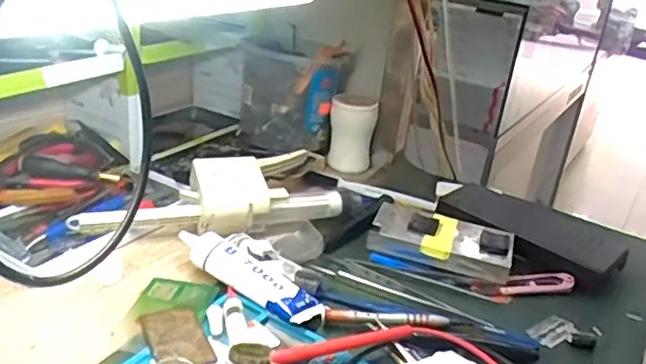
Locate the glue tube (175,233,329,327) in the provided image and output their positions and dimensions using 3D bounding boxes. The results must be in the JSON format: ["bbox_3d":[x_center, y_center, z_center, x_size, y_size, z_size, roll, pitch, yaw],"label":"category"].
[{"bbox_3d":[-0.058,0.069,0.474,0.140,0.023,0.041,23,29,31],"label":"glue tube"}]

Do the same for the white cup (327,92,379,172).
[{"bbox_3d":[0.035,-0.059,0.717,0.051,0.085,0.047,6,24,-3],"label":"white cup"}]

